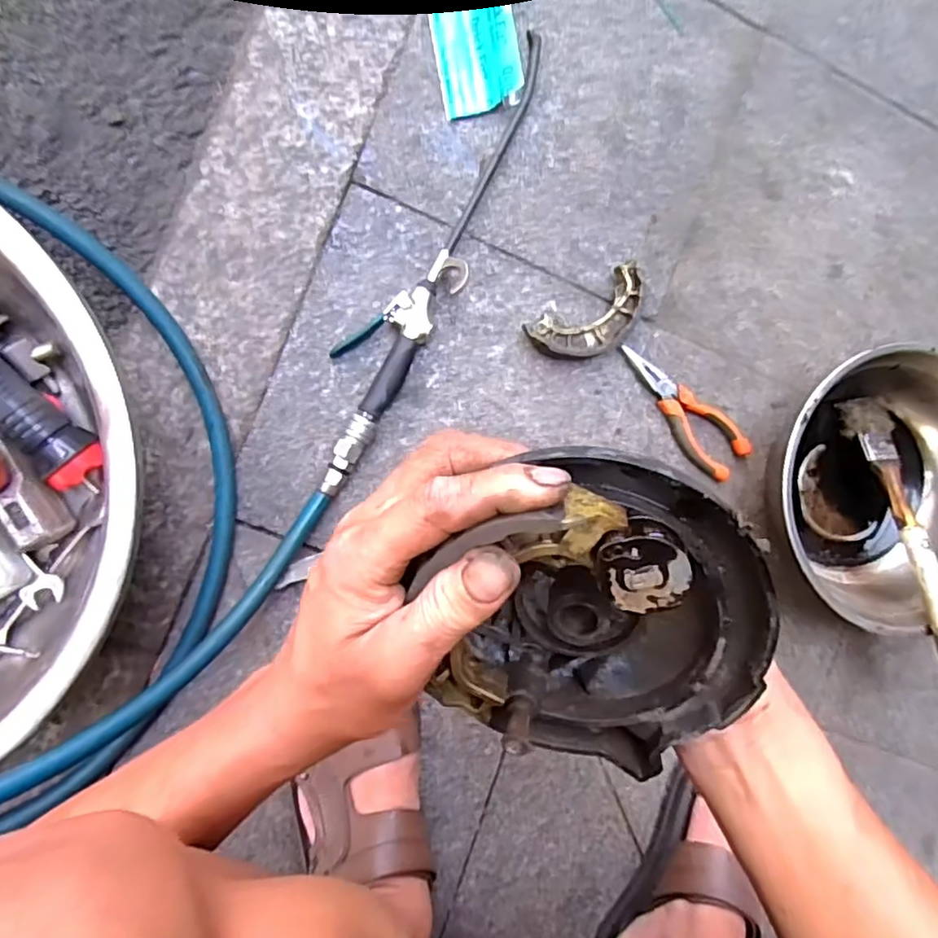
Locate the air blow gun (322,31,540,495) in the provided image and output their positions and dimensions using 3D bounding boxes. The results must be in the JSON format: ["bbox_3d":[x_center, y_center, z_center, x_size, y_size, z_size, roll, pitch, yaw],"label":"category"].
[{"bbox_3d":[-0.027,-0.178,0.514,0.060,0.028,0.419,30,87,-9],"label":"air blow gun"}]

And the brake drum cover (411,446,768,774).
[{"bbox_3d":[0.052,0.067,0.252,0.151,0.050,0.145,42,118,-8],"label":"brake drum cover"}]

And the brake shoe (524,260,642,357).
[{"bbox_3d":[0.110,-0.131,0.545,0.115,0.024,0.055,-34,96,-6],"label":"brake shoe"}]

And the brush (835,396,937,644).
[{"bbox_3d":[0.403,0.065,0.551,0.046,0.019,0.282,-5,71,-9],"label":"brush"}]

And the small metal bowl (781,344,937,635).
[{"bbox_3d":[0.380,0.012,0.558,0.235,0.087,0.238,0,92,-9],"label":"small metal bowl"}]

